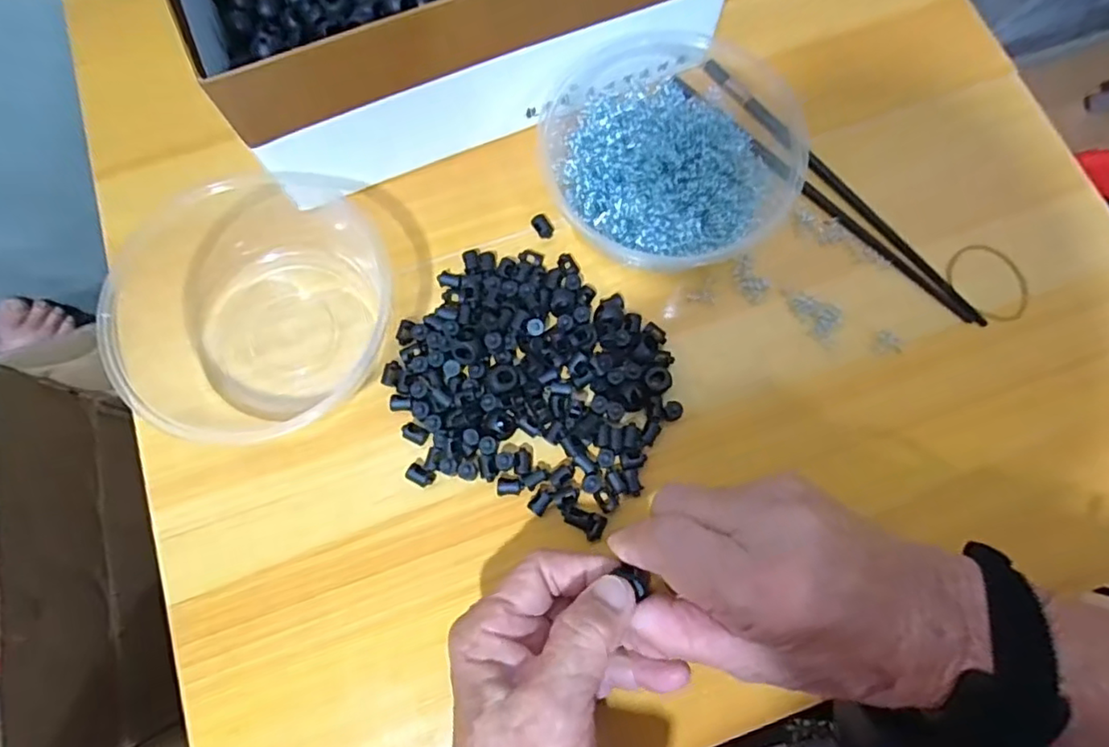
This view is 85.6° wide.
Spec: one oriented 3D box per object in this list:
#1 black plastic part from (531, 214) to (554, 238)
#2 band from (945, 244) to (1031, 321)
[{"bbox_3d":[-0.007,-0.091,0.368,0.009,0.009,0.015,-37,77,-10],"label":"black plastic part"},{"bbox_3d":[0.265,-0.055,0.364,0.042,0.005,0.052,-30,73,-8],"label":"band"}]

